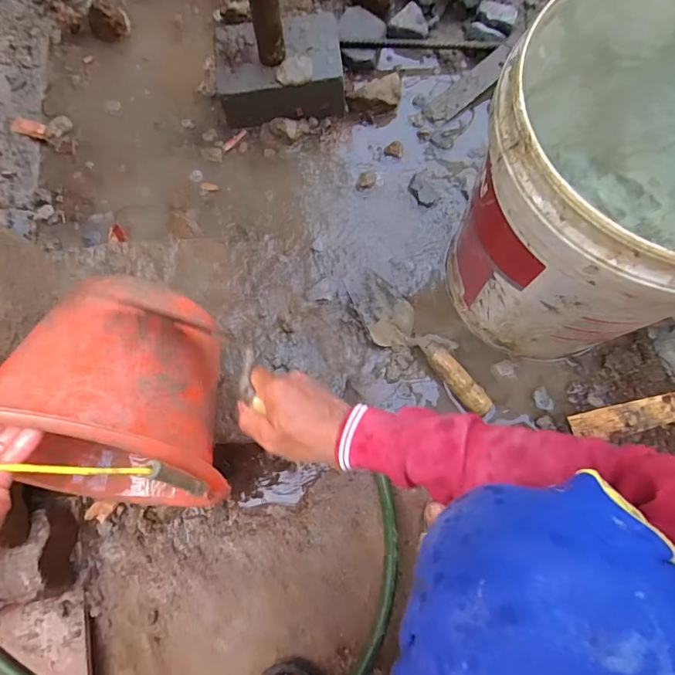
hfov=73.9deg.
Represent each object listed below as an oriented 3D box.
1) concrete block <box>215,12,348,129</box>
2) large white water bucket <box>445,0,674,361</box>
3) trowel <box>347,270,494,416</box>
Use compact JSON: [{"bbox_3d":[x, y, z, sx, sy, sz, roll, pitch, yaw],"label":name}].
[{"bbox_3d":[-0.097,-0.442,0.754,0.206,0.098,0.146,-14,76,-3],"label":"concrete block"},{"bbox_3d":[0.289,-0.142,0.526,0.291,0.378,0.292,0,74,1],"label":"large white water bucket"},{"bbox_3d":[0.116,0.011,0.662,0.084,0.042,0.272,-37,78,-8],"label":"trowel"}]

